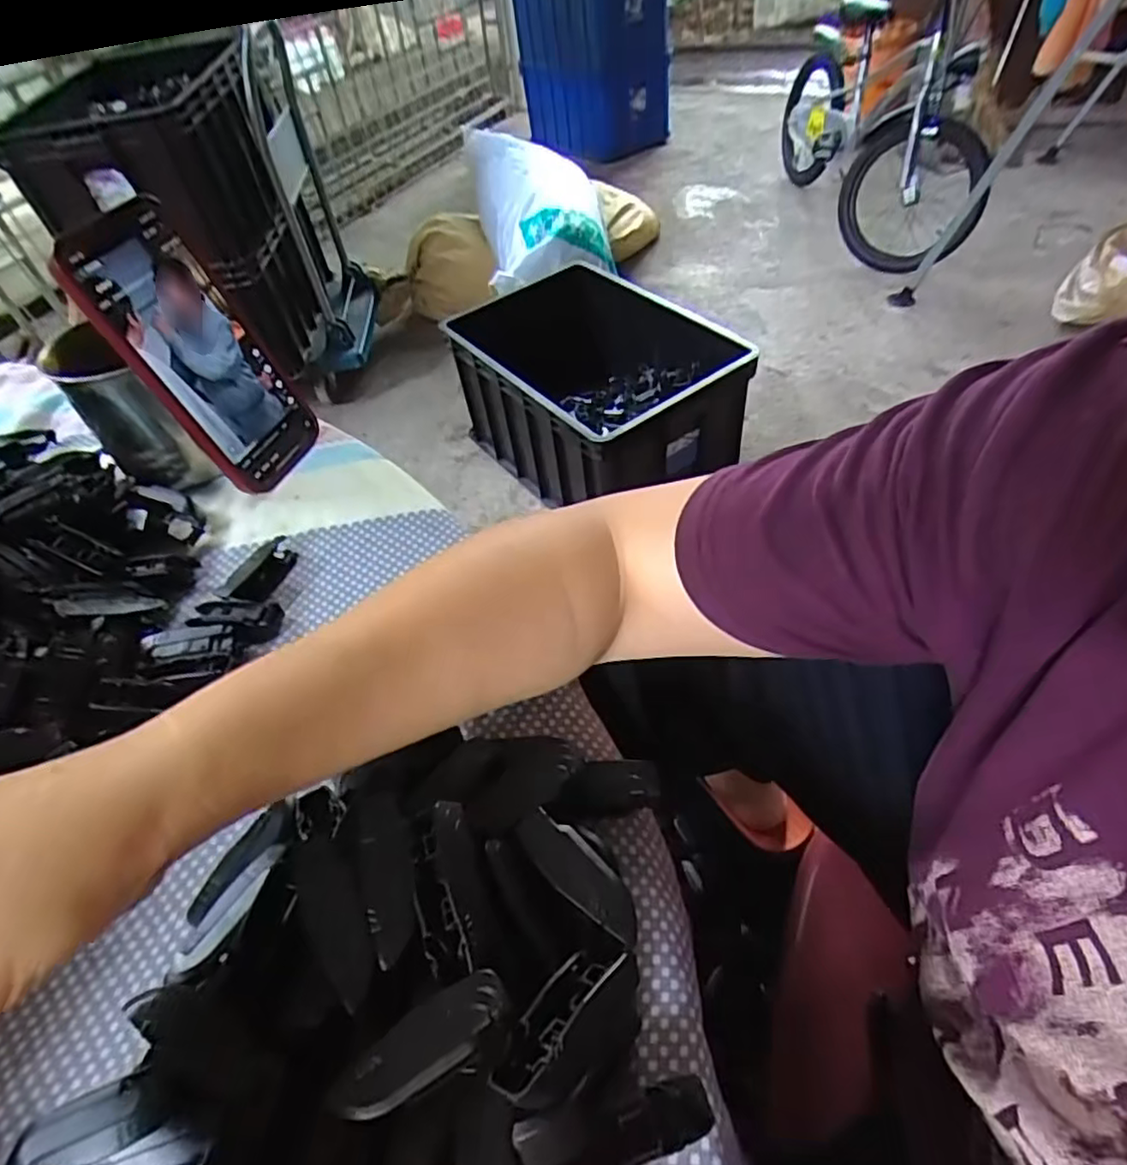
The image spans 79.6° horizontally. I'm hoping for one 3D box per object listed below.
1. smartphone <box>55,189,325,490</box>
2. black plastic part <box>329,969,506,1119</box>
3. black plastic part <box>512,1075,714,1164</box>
[{"bbox_3d":[-0.214,-0.133,0.401,0.010,0.159,0.075,2,48,34],"label":"smartphone"},{"bbox_3d":[-0.040,0.131,0.190,0.051,0.004,0.018,-26,52,-15],"label":"black plastic part"},{"bbox_3d":[0.015,0.162,0.199,0.061,0.015,0.018,4,45,-23],"label":"black plastic part"}]

